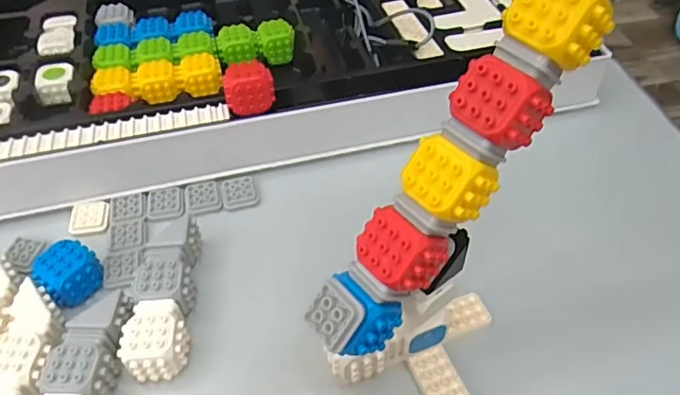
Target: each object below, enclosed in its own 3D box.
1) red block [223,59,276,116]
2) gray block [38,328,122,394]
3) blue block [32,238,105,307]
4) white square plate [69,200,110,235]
[{"bbox_3d":[-0.069,-0.084,0.429,0.037,0.032,0.027,-2,49,-2],"label":"red block"},{"bbox_3d":[-0.154,0.103,0.334,0.037,0.029,0.038,7,49,6],"label":"gray block"},{"bbox_3d":[-0.182,0.051,0.377,0.031,0.028,0.037,35,57,27],"label":"blue block"},{"bbox_3d":[-0.192,0.016,0.428,0.029,0.004,0.032,-9,50,-9],"label":"white square plate"}]

